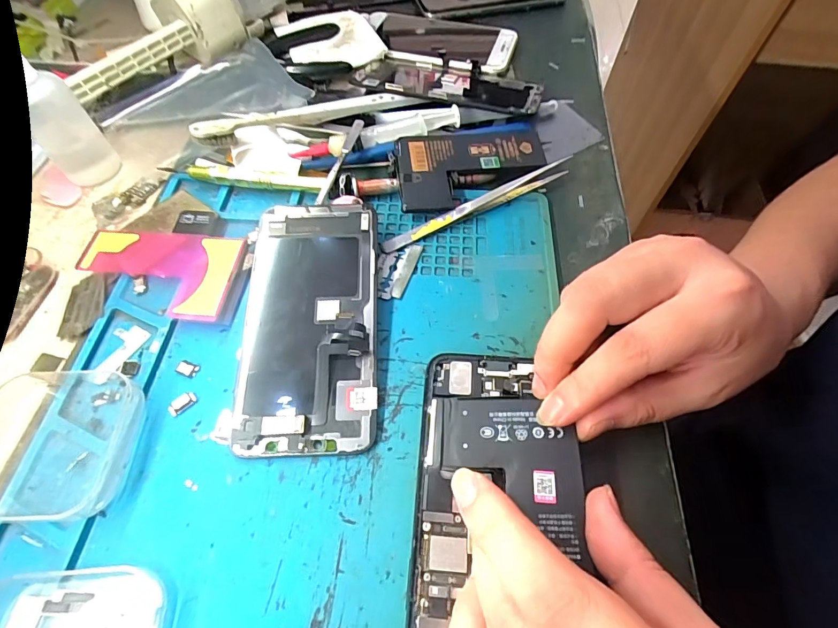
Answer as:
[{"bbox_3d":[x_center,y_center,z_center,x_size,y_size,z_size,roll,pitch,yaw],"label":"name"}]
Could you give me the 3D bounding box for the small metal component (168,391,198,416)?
[{"bbox_3d":[-0.114,0.043,0.204,0.008,0.004,0.013,39,66,20],"label":"small metal component"}]

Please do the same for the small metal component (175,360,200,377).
[{"bbox_3d":[-0.117,0.027,0.214,0.010,0.004,0.007,15,60,8],"label":"small metal component"}]

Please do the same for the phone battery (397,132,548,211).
[{"bbox_3d":[0.035,-0.095,0.272,0.098,0.007,0.059,-7,64,-5],"label":"phone battery"}]

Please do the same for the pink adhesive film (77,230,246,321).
[{"bbox_3d":[-0.149,-0.023,0.238,0.091,0.008,0.054,6,59,3],"label":"pink adhesive film"}]

